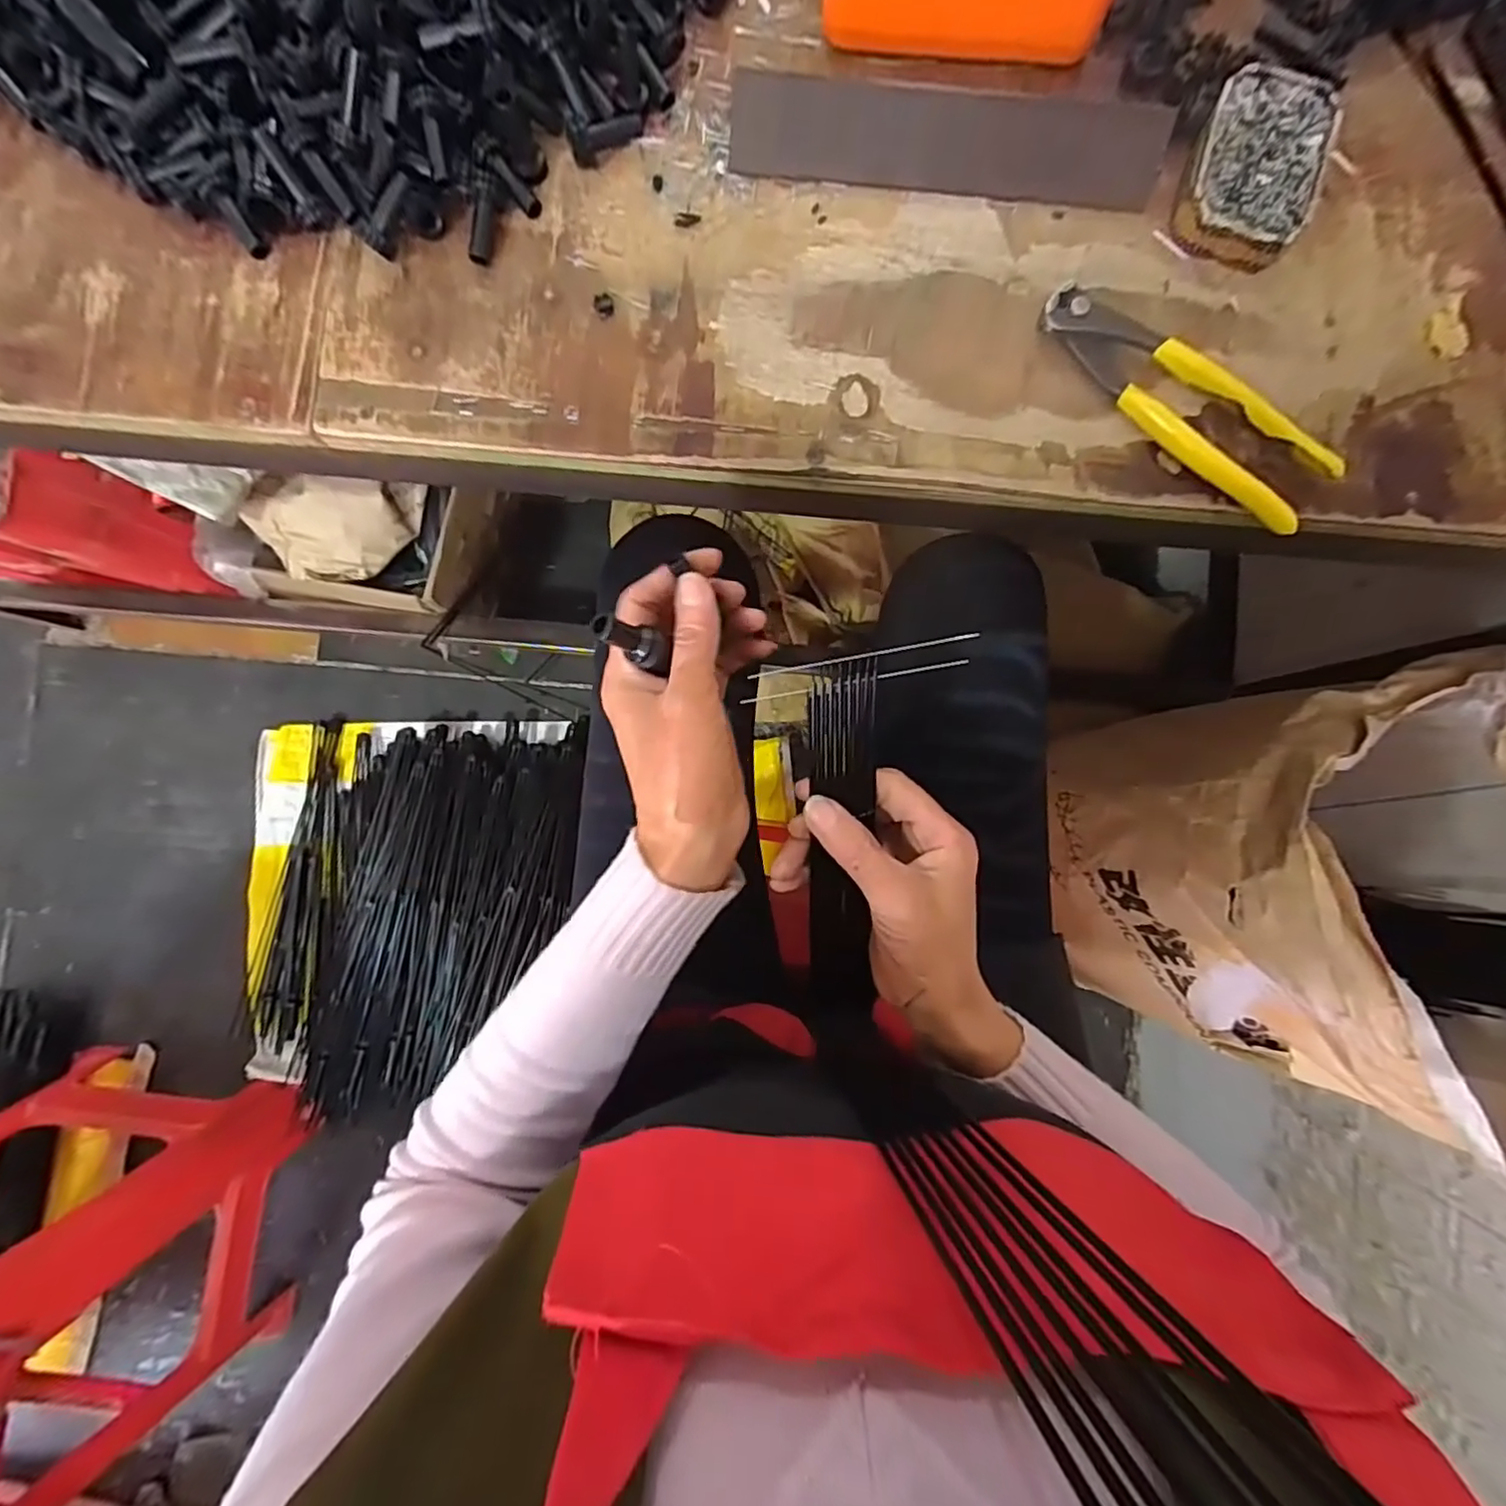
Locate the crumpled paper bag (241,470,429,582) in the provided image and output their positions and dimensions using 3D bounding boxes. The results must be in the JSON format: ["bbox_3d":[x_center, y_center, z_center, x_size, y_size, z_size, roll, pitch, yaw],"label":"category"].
[{"bbox_3d":[-0.514,-0.281,0.814,0.198,0.088,0.103,-10,88,-2],"label":"crumpled paper bag"}]

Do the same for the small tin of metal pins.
[{"bbox_3d":[0.254,-0.295,0.332,0.060,0.025,0.085,18,87,0],"label":"small tin of metal pins"}]

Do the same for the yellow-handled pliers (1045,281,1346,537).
[{"bbox_3d":[0.220,-0.182,0.334,0.165,0.018,0.044,44,87,1],"label":"yellow-handled pliers"}]

